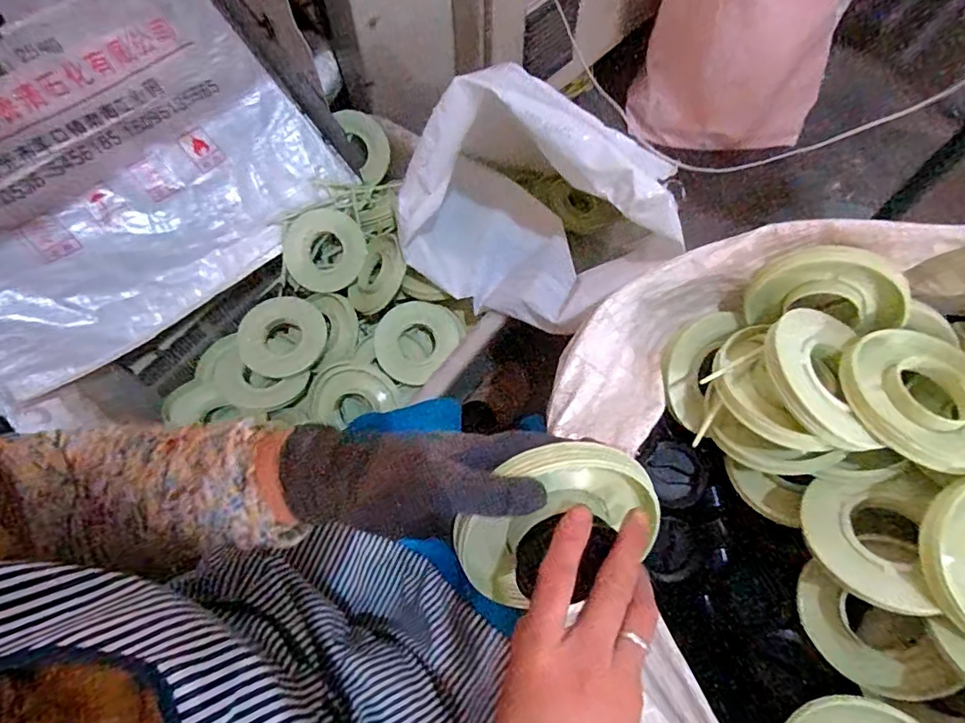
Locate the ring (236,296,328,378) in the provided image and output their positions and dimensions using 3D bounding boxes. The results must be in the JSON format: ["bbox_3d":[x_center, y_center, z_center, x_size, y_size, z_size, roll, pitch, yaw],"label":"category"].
[{"bbox_3d":[-0.308,-0.038,0.803,0.132,0.008,0.123,0,79,1],"label":"ring"}]

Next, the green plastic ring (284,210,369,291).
[{"bbox_3d":[-0.259,-0.182,0.861,0.130,0.016,0.131,0,91,-4],"label":"green plastic ring"}]

